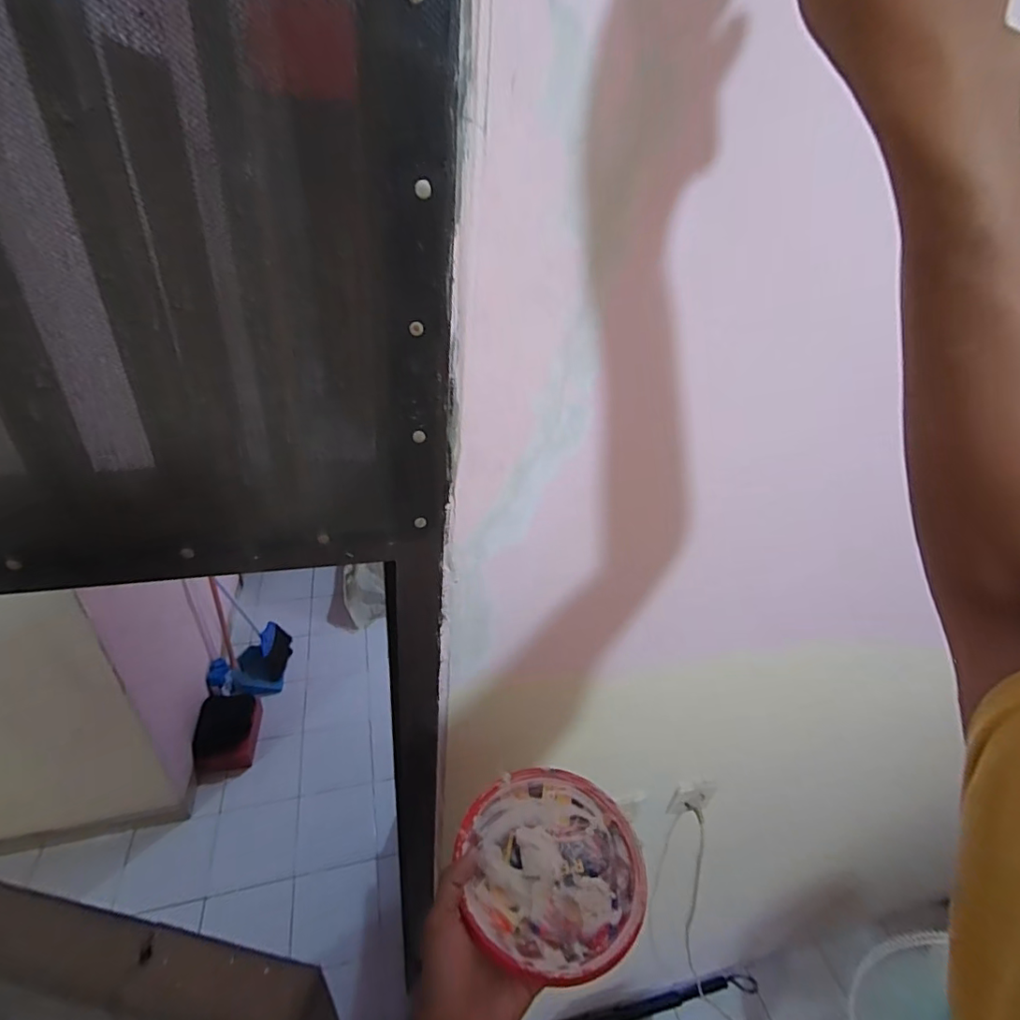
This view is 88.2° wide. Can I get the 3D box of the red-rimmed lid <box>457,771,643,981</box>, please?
[{"bbox_3d":[0.034,0.296,0.448,0.152,0.024,0.157,15,35,11],"label":"red-rimmed lid"}]

